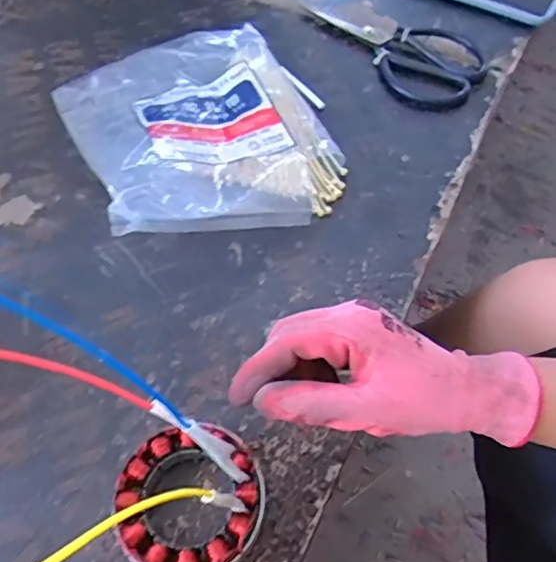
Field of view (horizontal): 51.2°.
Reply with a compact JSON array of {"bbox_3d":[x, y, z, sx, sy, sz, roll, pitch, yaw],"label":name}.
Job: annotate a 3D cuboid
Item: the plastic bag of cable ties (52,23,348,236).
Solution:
[{"bbox_3d":[-0.067,-0.145,0.495,0.203,0.066,0.255,-24,62,-13],"label":"plastic bag of cable ties"}]

